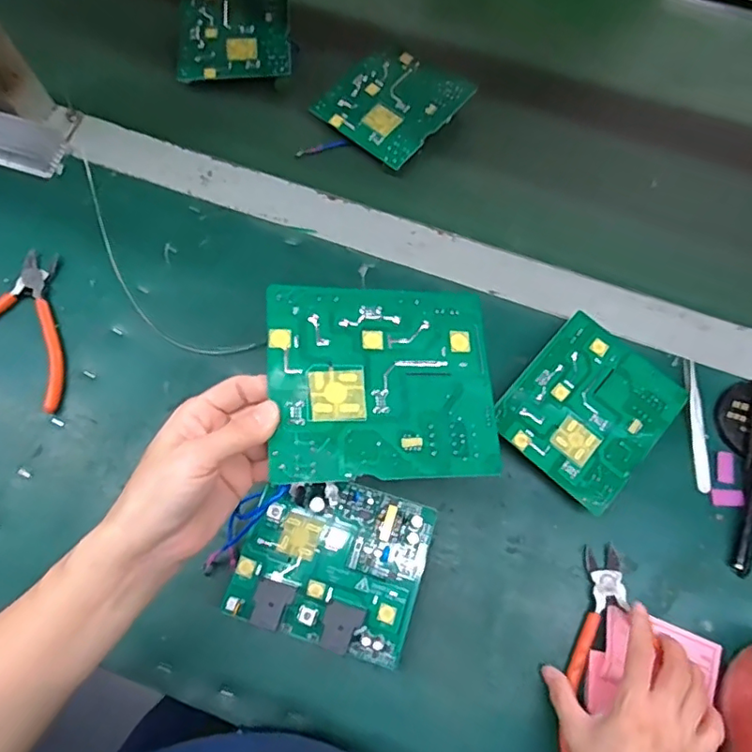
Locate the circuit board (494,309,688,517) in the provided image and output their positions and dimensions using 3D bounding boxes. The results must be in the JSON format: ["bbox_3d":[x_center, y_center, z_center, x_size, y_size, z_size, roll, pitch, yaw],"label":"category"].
[{"bbox_3d":[0.173,0.028,0.463,0.113,0.021,0.130,40,76,12],"label":"circuit board"}]

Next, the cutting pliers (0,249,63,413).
[{"bbox_3d":[-0.314,-0.046,0.489,0.113,0.016,0.140,9,72,3],"label":"cutting pliers"}]

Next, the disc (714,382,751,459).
[{"bbox_3d":[0.323,0.039,0.467,0.068,0.011,0.064,0,72,0],"label":"disc"}]

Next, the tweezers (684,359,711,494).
[{"bbox_3d":[0.270,0.040,0.470,0.015,0.006,0.110,2,72,1],"label":"tweezers"}]

